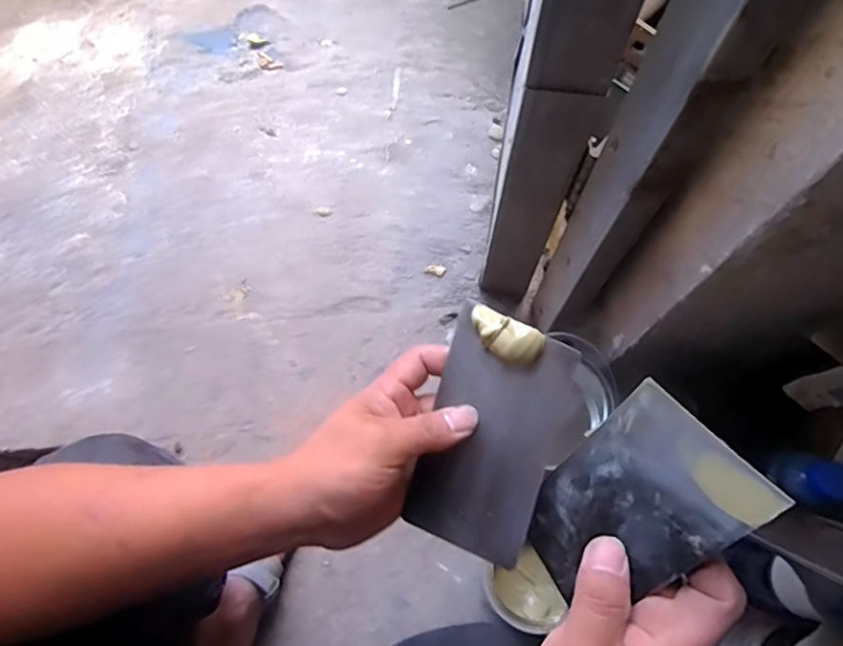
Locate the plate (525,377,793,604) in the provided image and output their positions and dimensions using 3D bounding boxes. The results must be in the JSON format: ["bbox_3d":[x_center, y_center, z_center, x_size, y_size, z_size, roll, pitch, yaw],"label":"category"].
[{"bbox_3d":[0.101,0.094,0.273,0.006,0.134,0.074,-2,46,-37],"label":"plate"}]

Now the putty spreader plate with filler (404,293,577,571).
[{"bbox_3d":[0.039,0.064,0.310,0.073,0.017,0.133,17,91,21],"label":"putty spreader plate with filler"}]

